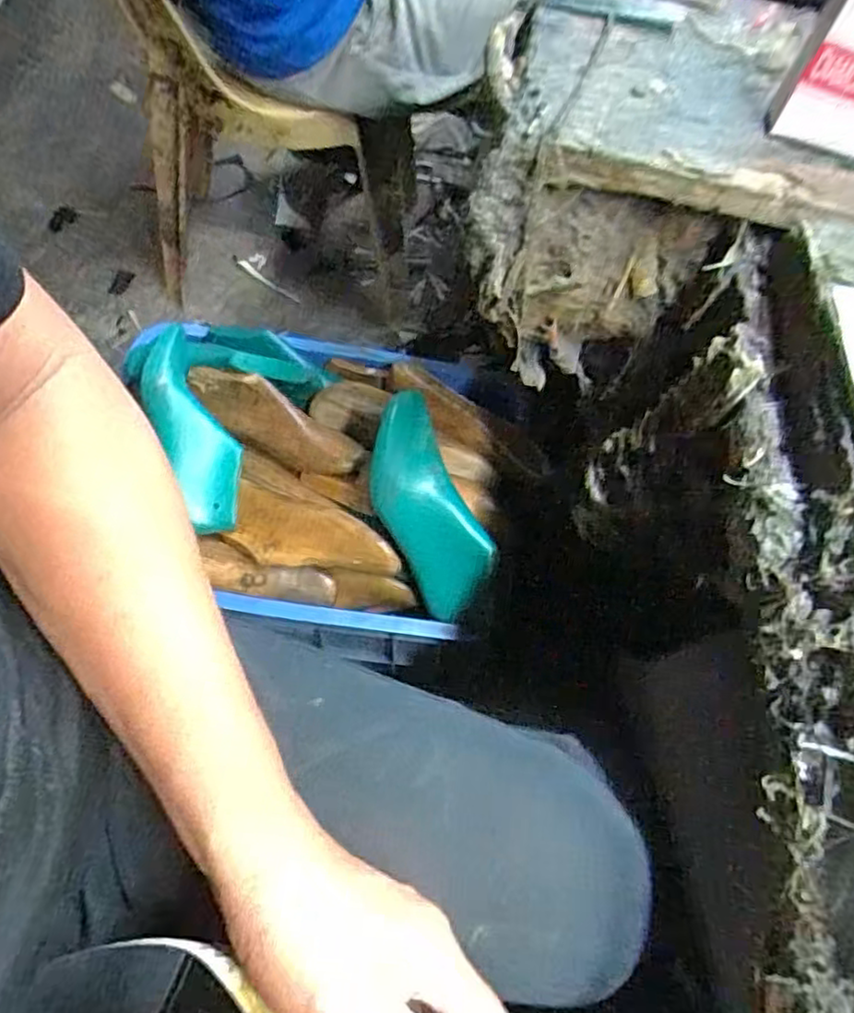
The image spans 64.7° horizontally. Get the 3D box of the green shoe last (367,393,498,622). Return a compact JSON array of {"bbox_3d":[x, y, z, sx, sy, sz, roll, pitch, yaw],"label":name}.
[{"bbox_3d":[0.000,0.006,0.666,0.082,0.069,0.234,-23,107,-15],"label":"green shoe last"}]

